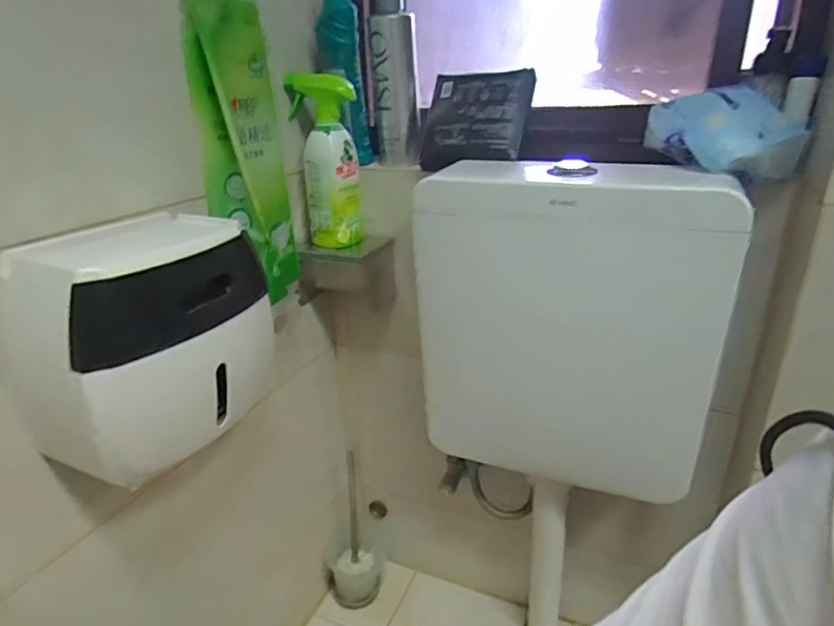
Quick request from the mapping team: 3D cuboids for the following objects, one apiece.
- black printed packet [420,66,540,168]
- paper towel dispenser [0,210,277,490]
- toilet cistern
[{"bbox_3d":[0.079,-0.266,0.744,0.141,0.131,0.027,7,-12,23],"label":"black printed packet"},{"bbox_3d":[-0.254,0.025,0.528,0.149,0.188,0.198,6,25,17],"label":"paper towel dispenser"},{"bbox_3d":[0.178,0.028,0.697,0.359,0.407,0.110,8,25,21],"label":"toilet cistern"}]

